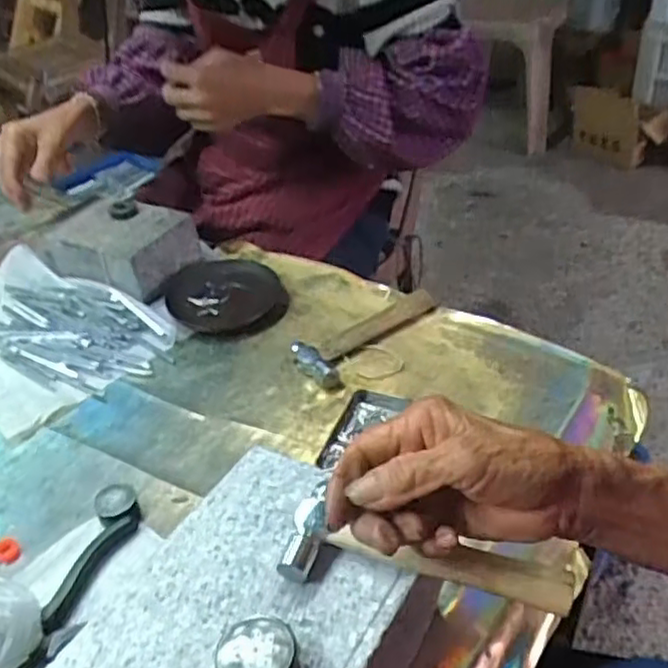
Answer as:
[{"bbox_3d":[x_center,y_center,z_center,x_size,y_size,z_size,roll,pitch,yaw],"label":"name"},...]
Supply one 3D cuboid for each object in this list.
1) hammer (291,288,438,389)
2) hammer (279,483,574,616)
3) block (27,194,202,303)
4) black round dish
[{"bbox_3d":[0.031,-0.003,0.663,0.152,0.020,0.056,-30,44,-28],"label":"hammer"},{"bbox_3d":[0.049,0.118,0.374,0.150,0.017,0.055,7,38,14],"label":"hammer"},{"bbox_3d":[-0.260,-0.108,0.814,0.180,0.063,0.112,15,43,25],"label":"block"},{"bbox_3d":[-0.118,-0.044,0.752,0.122,0.016,0.147,-15,39,-12],"label":"black round dish"}]

